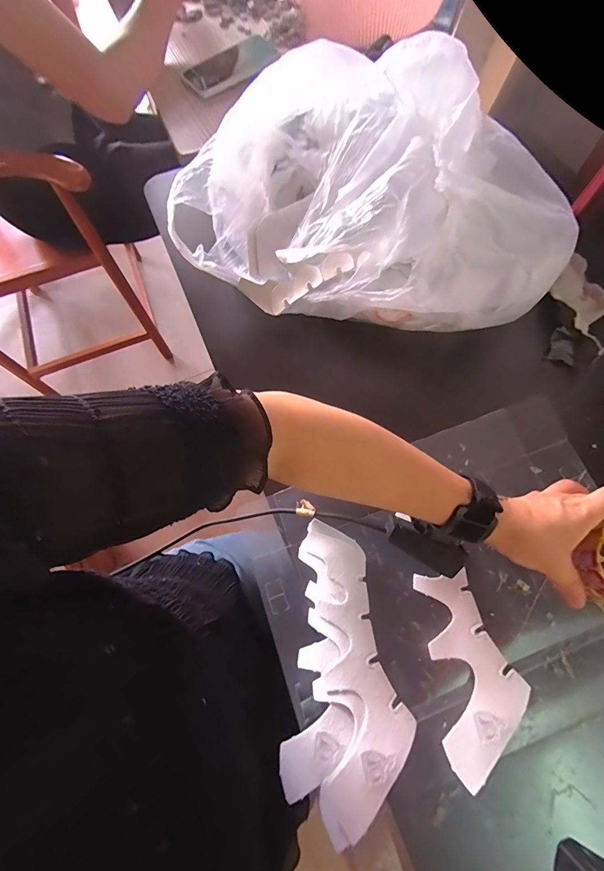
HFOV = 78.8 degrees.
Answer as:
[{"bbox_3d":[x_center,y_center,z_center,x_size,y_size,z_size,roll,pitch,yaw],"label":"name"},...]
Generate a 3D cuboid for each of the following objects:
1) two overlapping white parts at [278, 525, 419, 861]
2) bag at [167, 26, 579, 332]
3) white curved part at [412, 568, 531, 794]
[{"bbox_3d":[0.038,0.195,0.321,0.098,0.027,0.221,-1,70,1],"label":"two overlapping white parts"},{"bbox_3d":[0.066,-0.243,0.394,0.406,0.170,0.218,18,72,8],"label":"bag"},{"bbox_3d":[0.149,0.201,0.323,0.076,0.012,0.154,-10,70,-2],"label":"white curved part"}]

